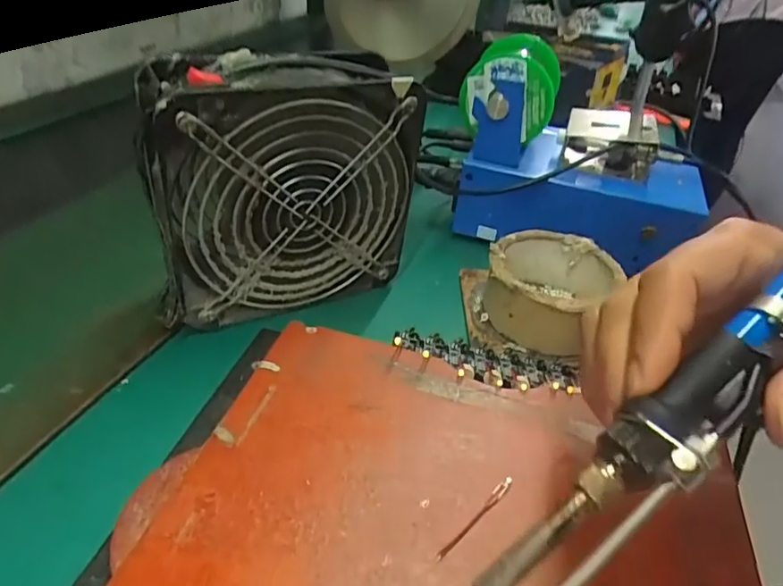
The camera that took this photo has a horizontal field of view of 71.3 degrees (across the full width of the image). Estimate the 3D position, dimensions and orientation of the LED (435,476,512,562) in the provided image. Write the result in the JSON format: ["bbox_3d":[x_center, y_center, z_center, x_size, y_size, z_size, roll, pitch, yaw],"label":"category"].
[{"bbox_3d":[0.035,0.090,0.221,0.005,0.004,0.049,31,46,31],"label":"LED"}]

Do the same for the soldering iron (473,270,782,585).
[{"bbox_3d":[0.101,0.028,0.168,0.204,0.016,0.024,-37,50,-15],"label":"soldering iron"}]

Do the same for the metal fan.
[{"bbox_3d":[-0.060,-0.056,0.333,0.153,0.159,0.059,-12,39,-19],"label":"metal fan"}]

